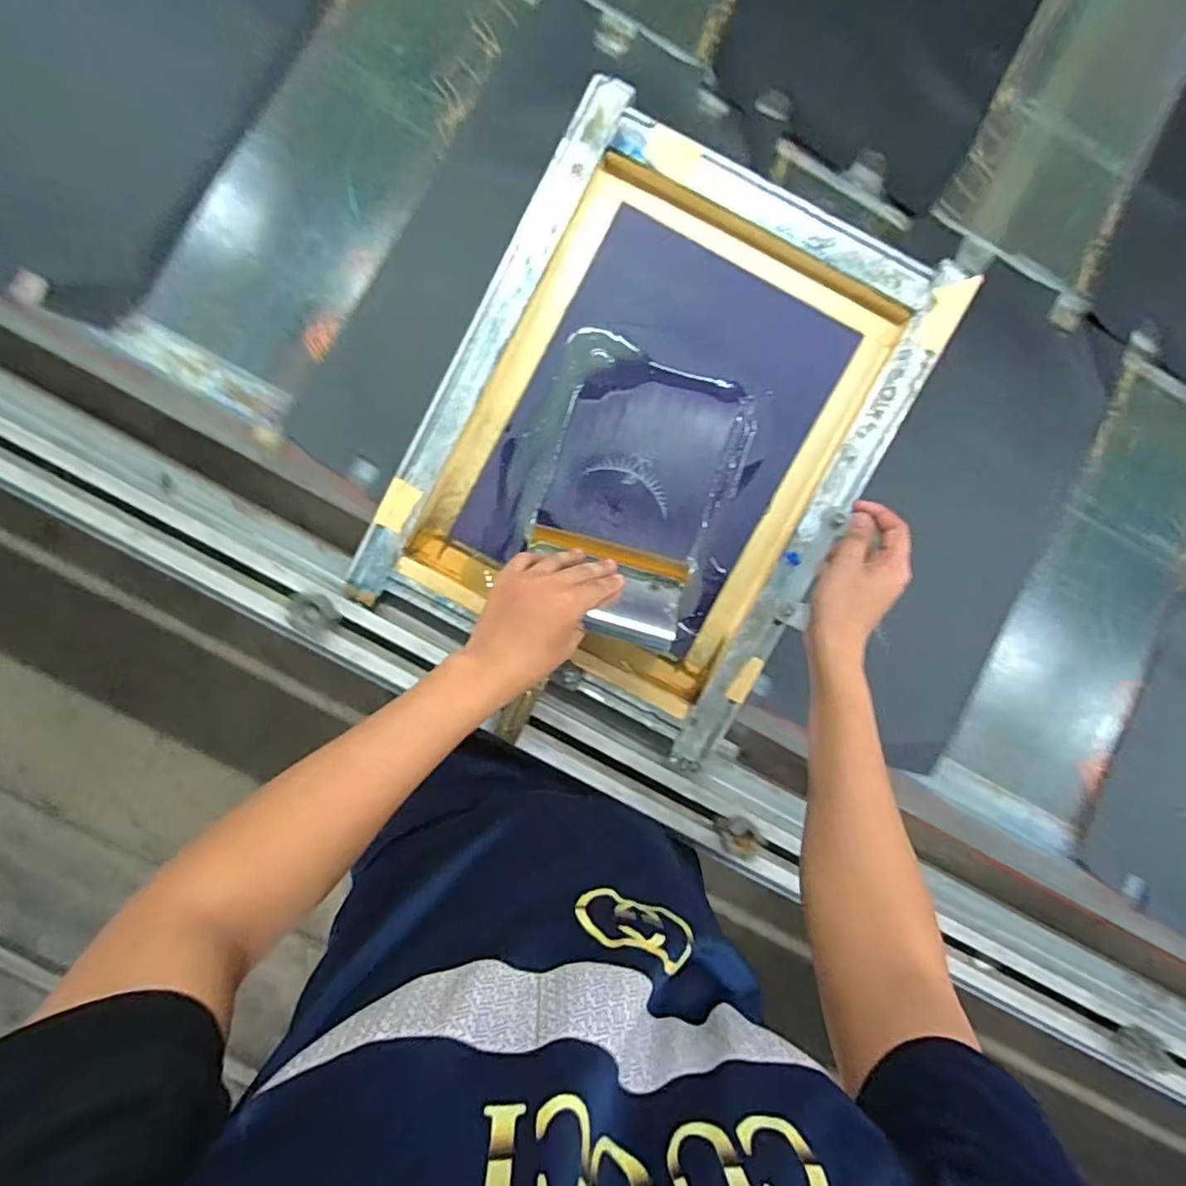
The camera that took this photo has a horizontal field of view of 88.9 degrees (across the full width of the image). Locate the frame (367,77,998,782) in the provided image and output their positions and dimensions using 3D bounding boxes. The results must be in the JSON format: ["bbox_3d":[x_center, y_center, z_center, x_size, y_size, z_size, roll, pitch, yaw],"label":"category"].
[{"bbox_3d":[0.060,-0.159,0.590,0.401,0.035,0.501,28,94,-1],"label":"frame"}]

